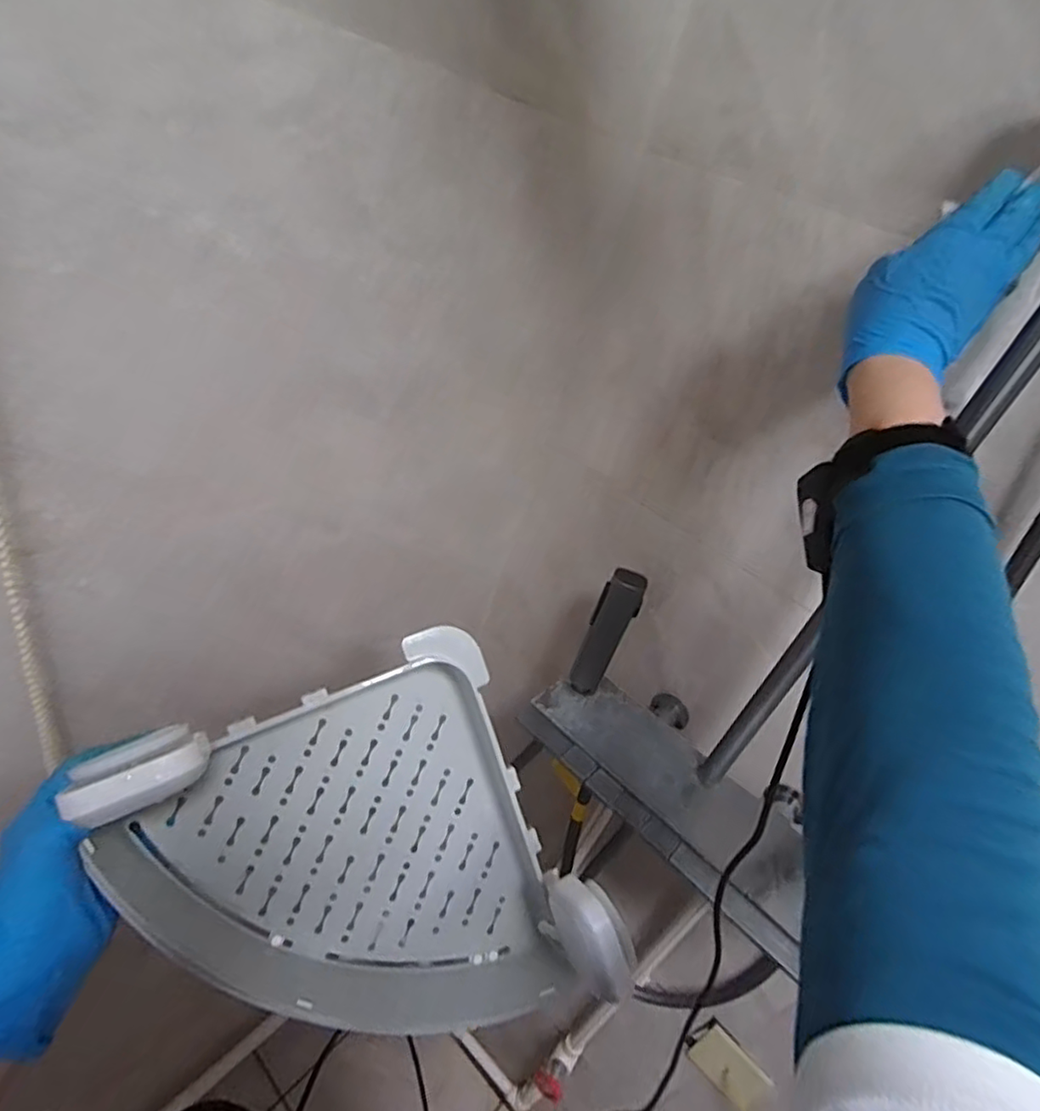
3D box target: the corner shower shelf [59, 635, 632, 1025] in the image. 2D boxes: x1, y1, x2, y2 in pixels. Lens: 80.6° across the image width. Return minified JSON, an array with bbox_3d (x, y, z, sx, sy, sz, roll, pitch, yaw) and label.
[{"bbox_3d":[-0.098,0.217,0.379,0.263,0.274,0.125,-21,2,-18],"label":"corner shower shelf"}]

